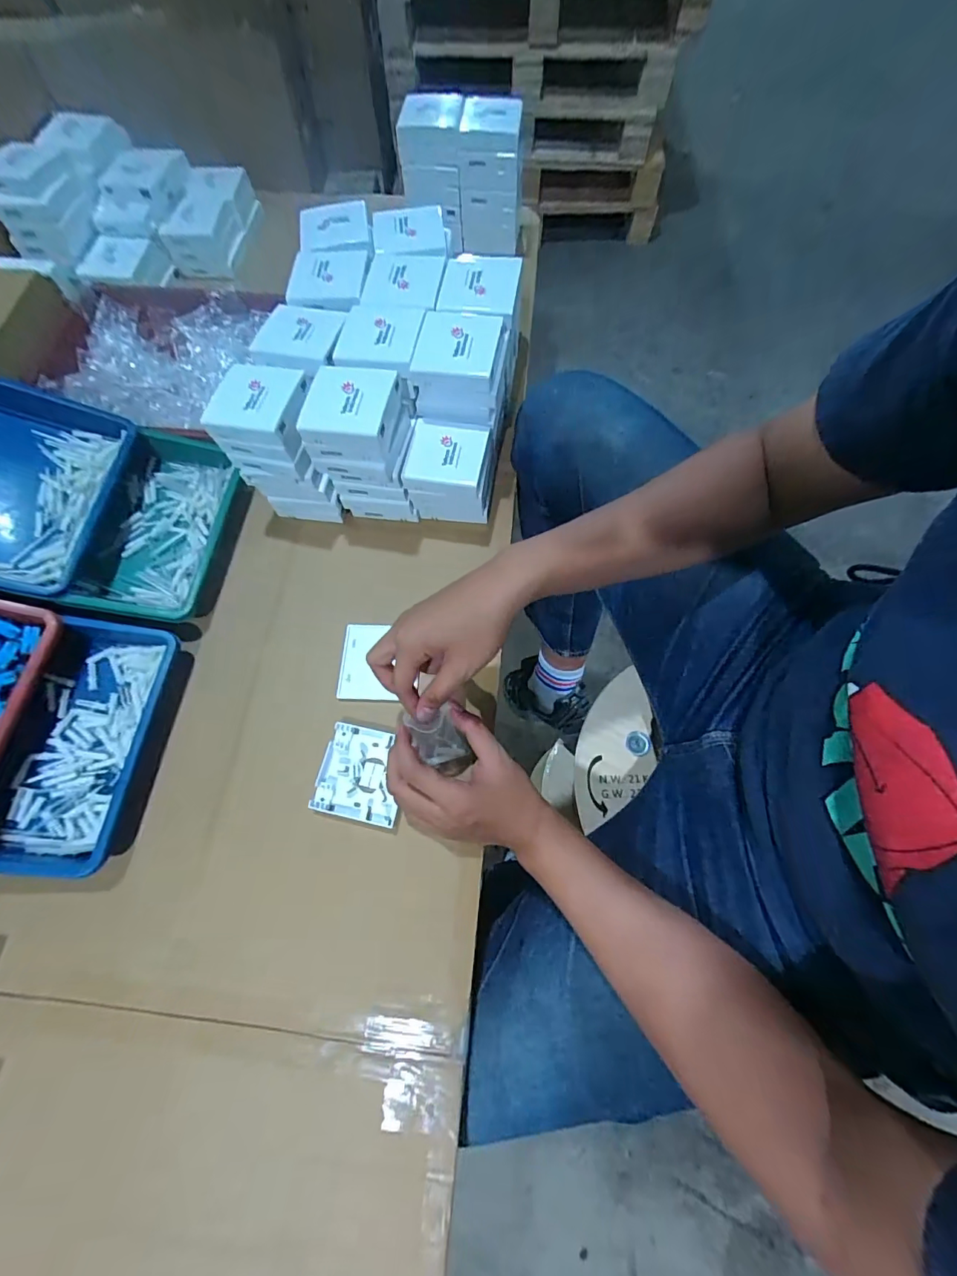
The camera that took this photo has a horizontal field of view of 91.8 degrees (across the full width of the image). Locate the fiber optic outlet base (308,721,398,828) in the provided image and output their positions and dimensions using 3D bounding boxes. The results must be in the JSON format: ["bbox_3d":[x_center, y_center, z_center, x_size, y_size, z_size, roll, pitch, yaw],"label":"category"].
[{"bbox_3d":[-0.115,0.135,0.464,0.082,0.012,0.085,12,69,5],"label":"fiber optic outlet base"}]

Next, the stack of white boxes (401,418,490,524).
[{"bbox_3d":[-0.033,-0.190,0.547,0.088,0.089,0.079,7,68,4],"label":"stack of white boxes"}]

